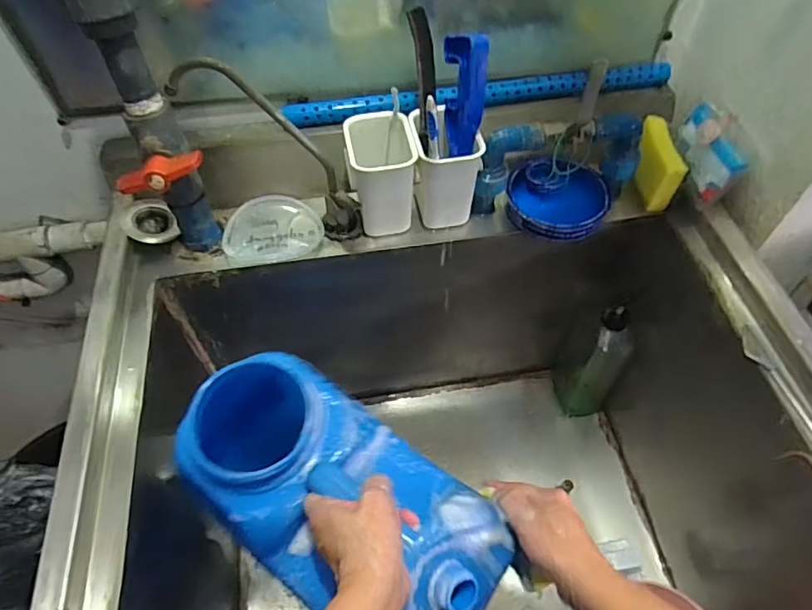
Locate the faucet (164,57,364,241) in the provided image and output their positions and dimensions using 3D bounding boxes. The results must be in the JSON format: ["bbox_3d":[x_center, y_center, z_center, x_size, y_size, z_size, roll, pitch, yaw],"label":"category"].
[{"bbox_3d":[-0.131,-0.159,0.586,0.077,0.254,0.049,-17,49,30],"label":"faucet"}]

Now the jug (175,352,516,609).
[{"bbox_3d":[-0.060,0.189,0.520,0.300,0.158,0.157,29,60,19],"label":"jug"}]

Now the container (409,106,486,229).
[{"bbox_3d":[0.044,-0.155,0.641,0.074,0.117,0.074,-8,56,-6],"label":"container"}]

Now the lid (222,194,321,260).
[{"bbox_3d":[-0.158,-0.093,0.654,0.112,0.011,0.091,-8,56,-6],"label":"lid"}]

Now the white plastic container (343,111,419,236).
[{"bbox_3d":[-0.031,-0.145,0.629,0.078,0.111,0.091,-9,56,-6],"label":"white plastic container"}]

